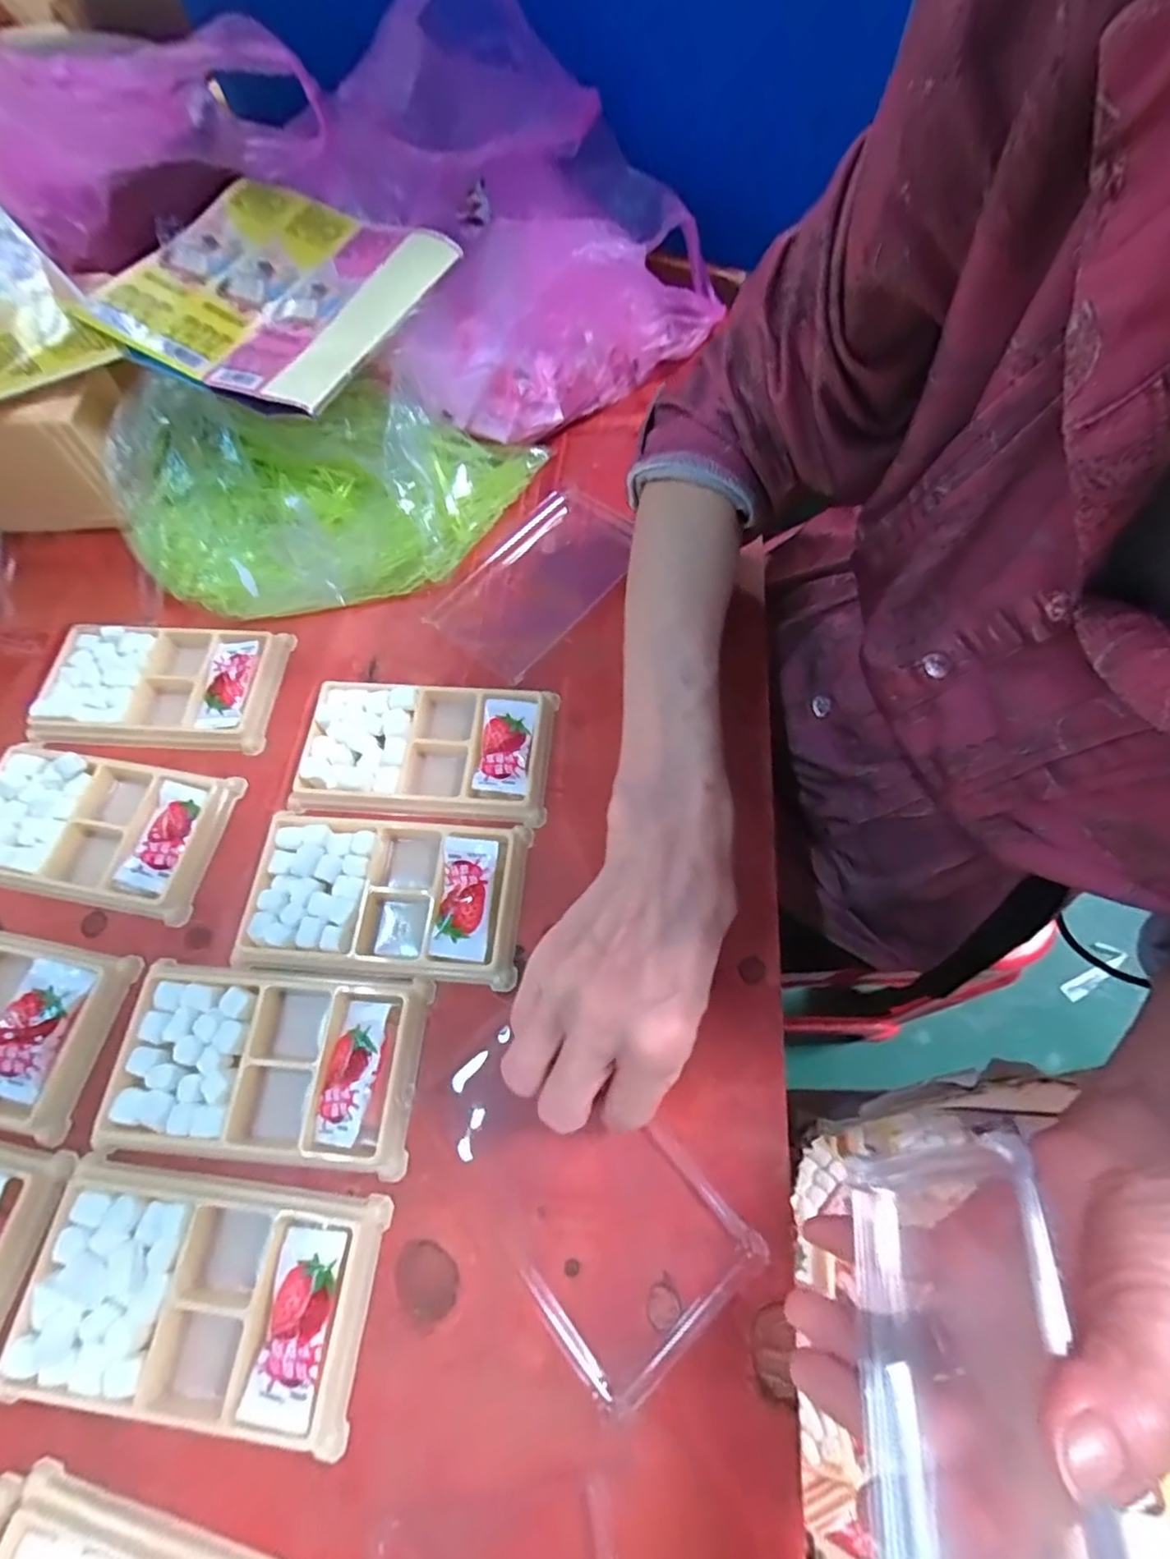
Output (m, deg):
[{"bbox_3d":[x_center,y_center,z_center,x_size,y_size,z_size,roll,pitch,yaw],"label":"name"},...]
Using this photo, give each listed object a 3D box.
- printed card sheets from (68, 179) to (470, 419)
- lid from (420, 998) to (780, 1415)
[{"bbox_3d":[-0.192,-0.309,0.382,0.164,0.024,0.176,23,69,11],"label":"printed card sheets"},{"bbox_3d":[-0.006,0.162,0.254,0.076,0.011,0.139,-39,71,-14],"label":"lid"}]

